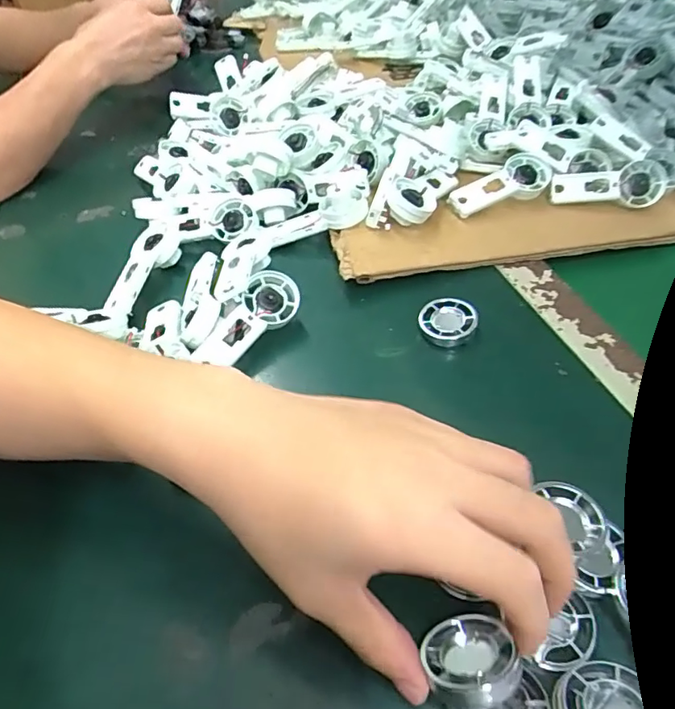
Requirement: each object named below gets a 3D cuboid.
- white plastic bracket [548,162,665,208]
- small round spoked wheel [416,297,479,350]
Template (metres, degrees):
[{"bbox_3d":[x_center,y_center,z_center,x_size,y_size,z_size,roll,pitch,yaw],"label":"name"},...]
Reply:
[{"bbox_3d":[0.232,-0.145,0.463,0.095,0.035,0.013,-2,11,6],"label":"white plastic bracket"},{"bbox_3d":[0.076,-0.022,0.377,0.039,0.010,0.039,-8,57,12],"label":"small round spoked wheel"}]

